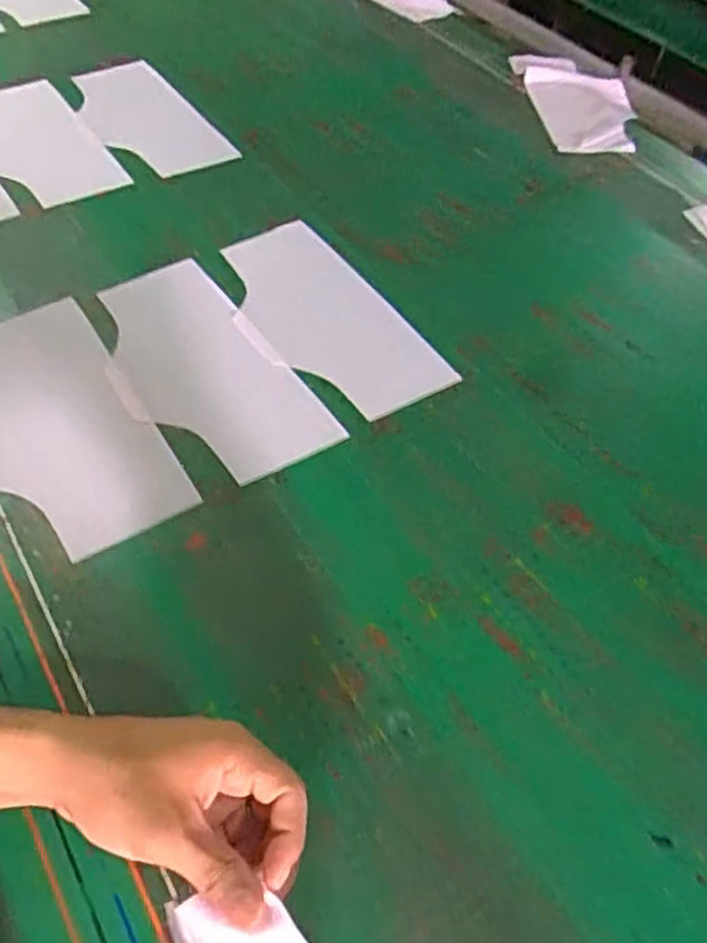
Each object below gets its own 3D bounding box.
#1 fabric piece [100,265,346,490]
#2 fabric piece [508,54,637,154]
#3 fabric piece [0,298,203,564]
[{"bbox_3d":[-0.166,-0.109,0.747,0.158,0.010,0.321,-31,61,-22],"label":"fabric piece"},{"bbox_3d":[0.353,-0.584,1.108,0.156,0.028,0.252,-9,55,-9],"label":"fabric piece"},{"bbox_3d":[-0.297,-0.047,0.695,0.162,0.009,0.322,-28,60,-21],"label":"fabric piece"}]

